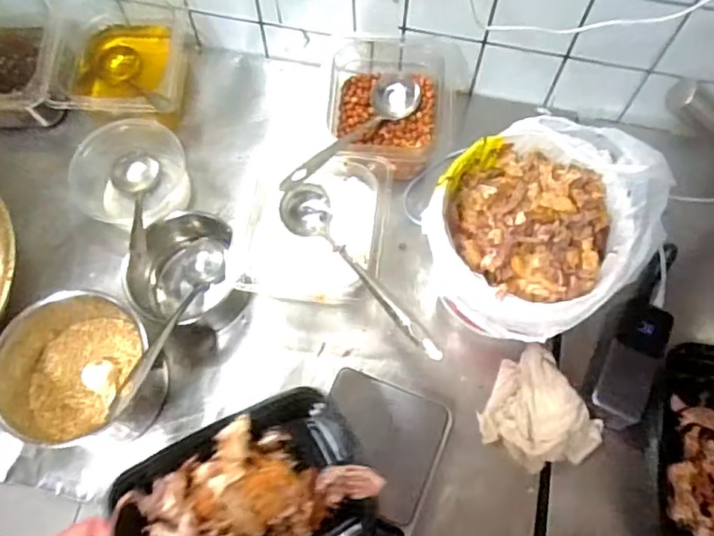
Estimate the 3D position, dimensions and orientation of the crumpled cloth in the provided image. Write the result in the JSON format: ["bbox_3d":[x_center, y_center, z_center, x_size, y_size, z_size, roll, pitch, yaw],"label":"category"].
[{"bbox_3d":[0.186,0.154,0.627,0.099,0.046,0.116,-32,71,-12],"label":"crumpled cloth"}]

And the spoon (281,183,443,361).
[{"bbox_3d":[-0.005,-0.005,0.628,0.056,0.057,0.243,-31,56,-12],"label":"spoon"}]

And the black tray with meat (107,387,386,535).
[{"bbox_3d":[-0.094,0.201,0.528,0.206,0.063,0.136,-26,70,-10],"label":"black tray with meat"}]

